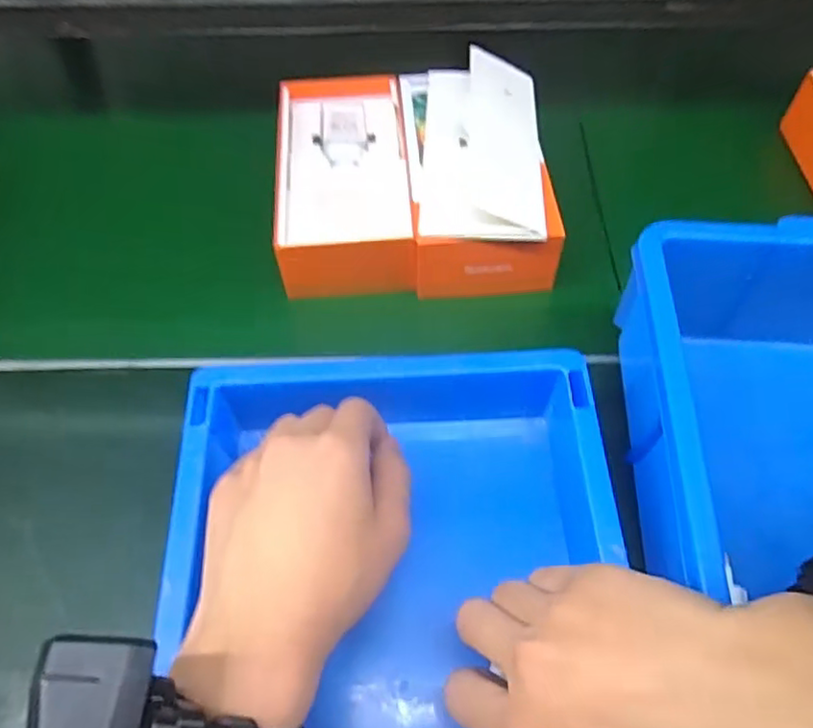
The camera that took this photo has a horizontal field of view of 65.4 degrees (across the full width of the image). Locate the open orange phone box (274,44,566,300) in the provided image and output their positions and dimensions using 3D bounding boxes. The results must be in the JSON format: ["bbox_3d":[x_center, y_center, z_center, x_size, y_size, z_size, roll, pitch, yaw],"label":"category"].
[{"bbox_3d":[0.001,-0.158,0.479,0.194,0.066,0.215,-2,57,-1],"label":"open orange phone box"}]

